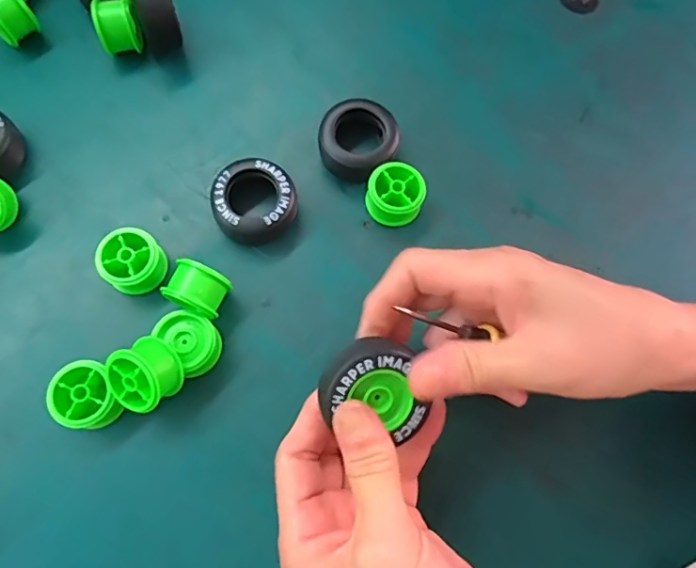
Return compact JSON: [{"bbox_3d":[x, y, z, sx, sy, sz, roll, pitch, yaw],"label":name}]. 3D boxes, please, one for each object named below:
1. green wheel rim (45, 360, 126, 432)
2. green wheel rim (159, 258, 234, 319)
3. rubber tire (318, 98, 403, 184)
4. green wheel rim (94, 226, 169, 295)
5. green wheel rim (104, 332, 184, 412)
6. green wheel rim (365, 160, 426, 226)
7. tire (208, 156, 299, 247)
[{"bbox_3d":[-0.137,0.062,0.280,0.031,0.026,0.037,-29,77,-10],"label":"green wheel rim"},{"bbox_3d":[-0.082,0.005,0.294,0.030,0.036,0.025,23,74,4],"label":"green wheel rim"},{"bbox_3d":[0.007,-0.091,0.332,0.045,0.021,0.048,33,75,7],"label":"rubber tire"},{"bbox_3d":[-0.123,-0.013,0.303,0.032,0.025,0.033,1,74,-2],"label":"green wheel rim"},{"bbox_3d":[-0.104,0.046,0.270,0.032,0.023,0.032,31,111,7],"label":"green wheel rim"},{"bbox_3d":[0.029,-0.055,0.324,0.034,0.022,0.034,1,74,-2],"label":"green wheel rim"},{"bbox_3d":[-0.058,-0.049,0.317,0.046,0.022,0.049,1,74,-2],"label":"tire"}]

